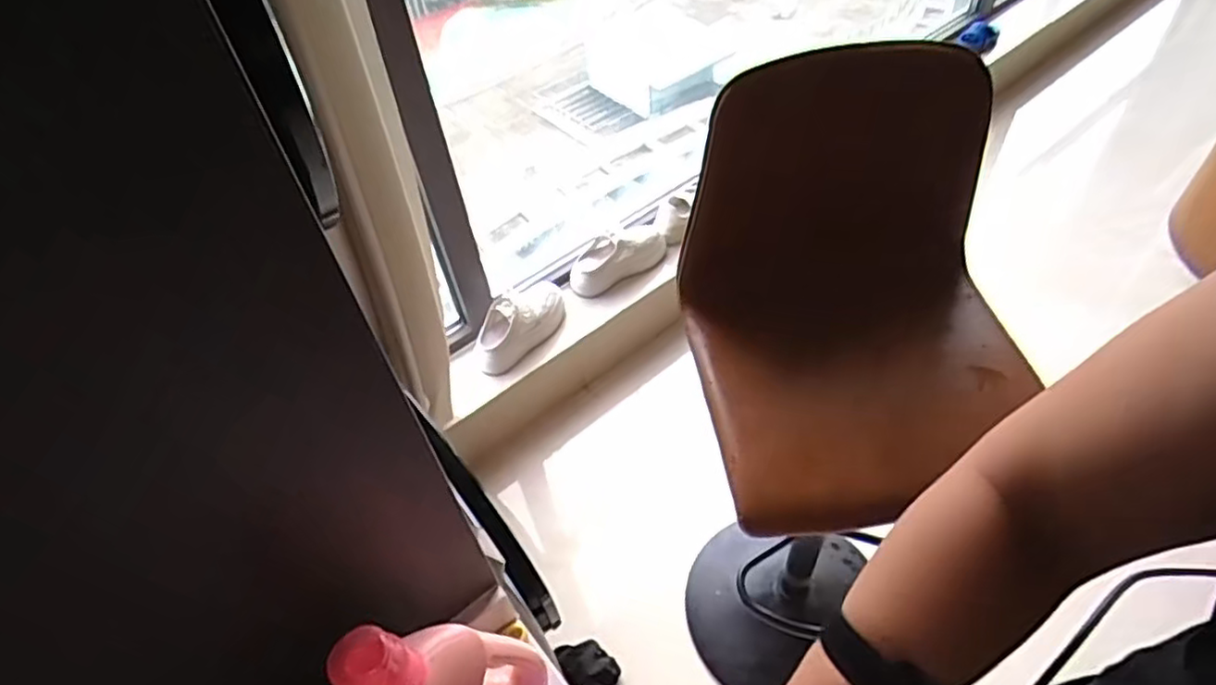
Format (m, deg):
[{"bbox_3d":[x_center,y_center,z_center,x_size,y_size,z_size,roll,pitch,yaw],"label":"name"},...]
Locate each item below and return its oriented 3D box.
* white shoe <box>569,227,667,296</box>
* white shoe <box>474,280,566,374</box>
[{"bbox_3d":[0.023,-0.218,1.755,0.269,0.138,0.084,-27,52,-18],"label":"white shoe"},{"bbox_3d":[-0.202,-0.051,1.607,0.266,0.115,0.104,-34,55,-22],"label":"white shoe"}]

